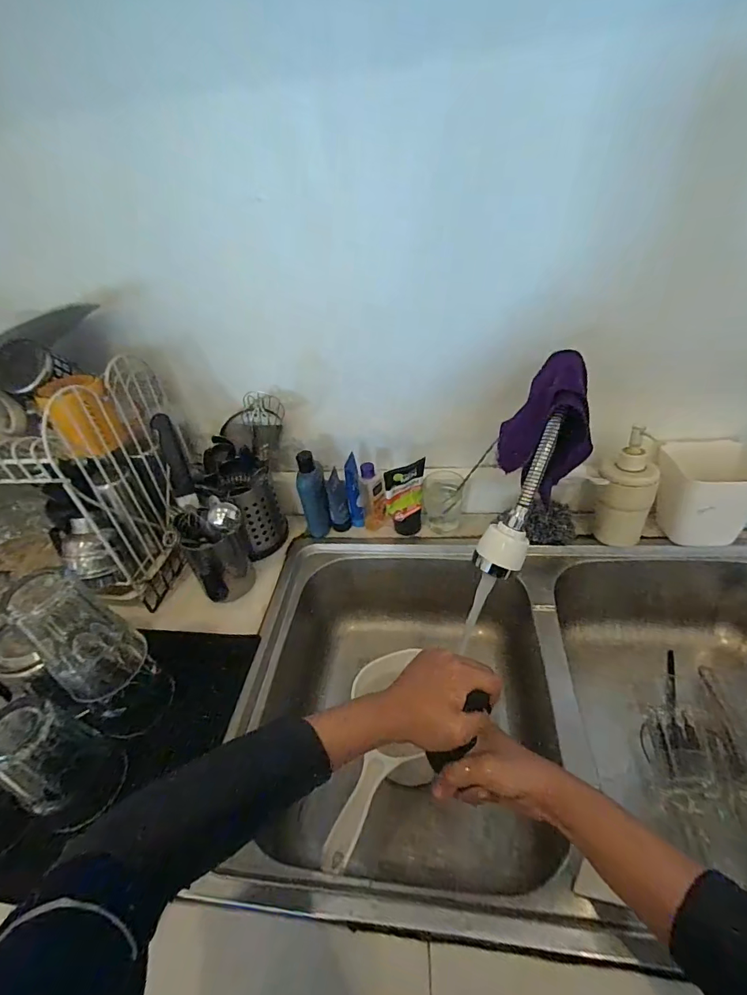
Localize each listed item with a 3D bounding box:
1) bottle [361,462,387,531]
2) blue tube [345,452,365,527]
[{"bbox_3d":[0.000,-0.001,0.733,0.040,0.122,0.026,-9,39,-2],"label":"bottle"},{"bbox_3d":[-0.033,-0.008,0.730,0.023,0.130,0.033,-10,39,-3],"label":"blue tube"}]

